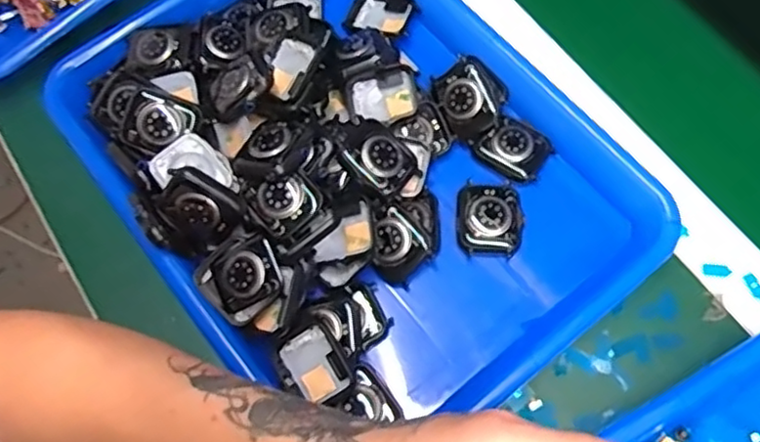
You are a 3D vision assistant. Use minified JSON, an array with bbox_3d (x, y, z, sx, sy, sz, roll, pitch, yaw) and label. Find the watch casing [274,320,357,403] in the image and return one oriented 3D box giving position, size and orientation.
[{"bbox_3d":[-0.035,0.077,0.349,0.037,0.008,0.039,-33,82,15],"label":"watch casing"}]

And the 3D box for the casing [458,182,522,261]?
[{"bbox_3d":[0.065,-0.001,0.383,0.037,0.011,0.042,1,68,3],"label":"casing"}]

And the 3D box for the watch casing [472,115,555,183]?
[{"bbox_3d":[0.084,-0.045,0.405,0.040,0.010,0.037,42,83,8],"label":"watch casing"}]

